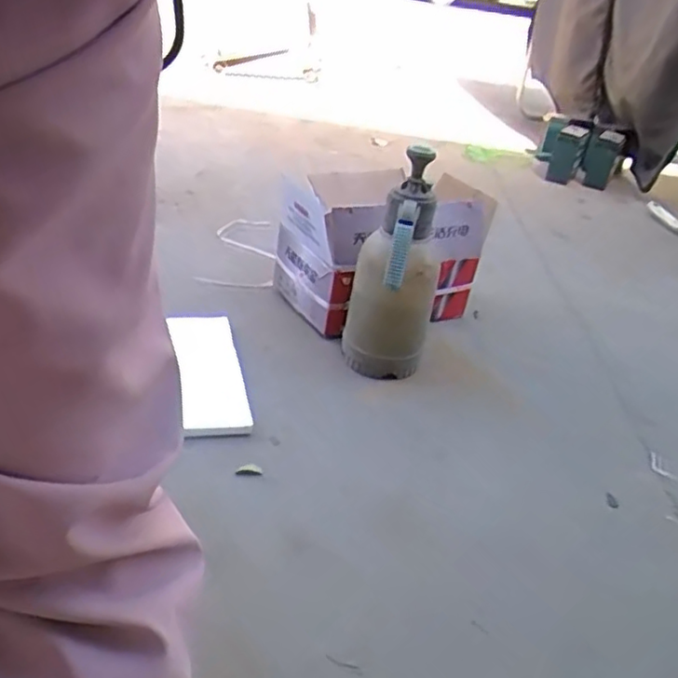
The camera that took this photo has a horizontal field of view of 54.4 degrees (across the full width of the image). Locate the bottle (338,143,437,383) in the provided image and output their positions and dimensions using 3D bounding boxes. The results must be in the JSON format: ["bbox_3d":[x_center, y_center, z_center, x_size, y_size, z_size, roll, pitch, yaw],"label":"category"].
[{"bbox_3d":[0.091,-0.084,0.985,0.118,0.315,0.158,-6,34,-23],"label":"bottle"}]

